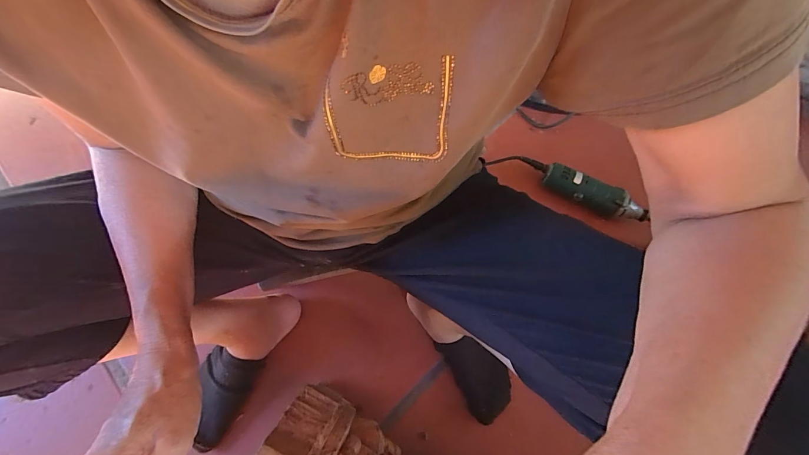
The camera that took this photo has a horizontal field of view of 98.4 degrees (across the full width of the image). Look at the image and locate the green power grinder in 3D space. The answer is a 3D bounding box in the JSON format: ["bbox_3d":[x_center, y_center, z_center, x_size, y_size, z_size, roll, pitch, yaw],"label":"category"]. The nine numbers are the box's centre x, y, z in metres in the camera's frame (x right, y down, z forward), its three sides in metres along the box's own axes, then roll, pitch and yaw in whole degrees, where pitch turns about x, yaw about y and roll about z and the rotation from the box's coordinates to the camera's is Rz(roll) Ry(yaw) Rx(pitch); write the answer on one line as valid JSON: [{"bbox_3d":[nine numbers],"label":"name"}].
[{"bbox_3d":[0.350,-0.061,0.658,0.220,0.048,0.059,29,68,10],"label":"green power grinder"}]

